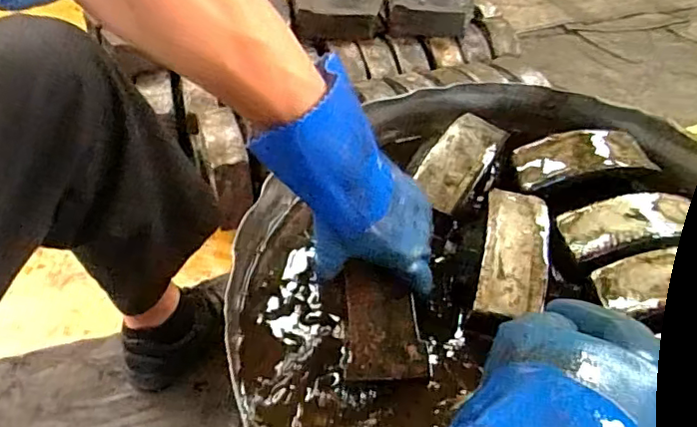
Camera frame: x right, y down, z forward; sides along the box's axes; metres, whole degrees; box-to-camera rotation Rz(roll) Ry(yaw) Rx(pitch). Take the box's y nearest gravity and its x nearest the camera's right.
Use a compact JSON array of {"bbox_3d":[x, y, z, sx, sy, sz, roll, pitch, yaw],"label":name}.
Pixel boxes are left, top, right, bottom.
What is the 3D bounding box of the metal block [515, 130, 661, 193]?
[{"bbox_3d":[0.262,-0.064,0.629,0.153,0.025,0.061,-7,48,-10],"label":"metal block"}]

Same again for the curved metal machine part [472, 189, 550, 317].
[{"bbox_3d":[0.160,0.029,0.541,0.060,0.021,0.156,13,48,8],"label":"curved metal machine part"}]

